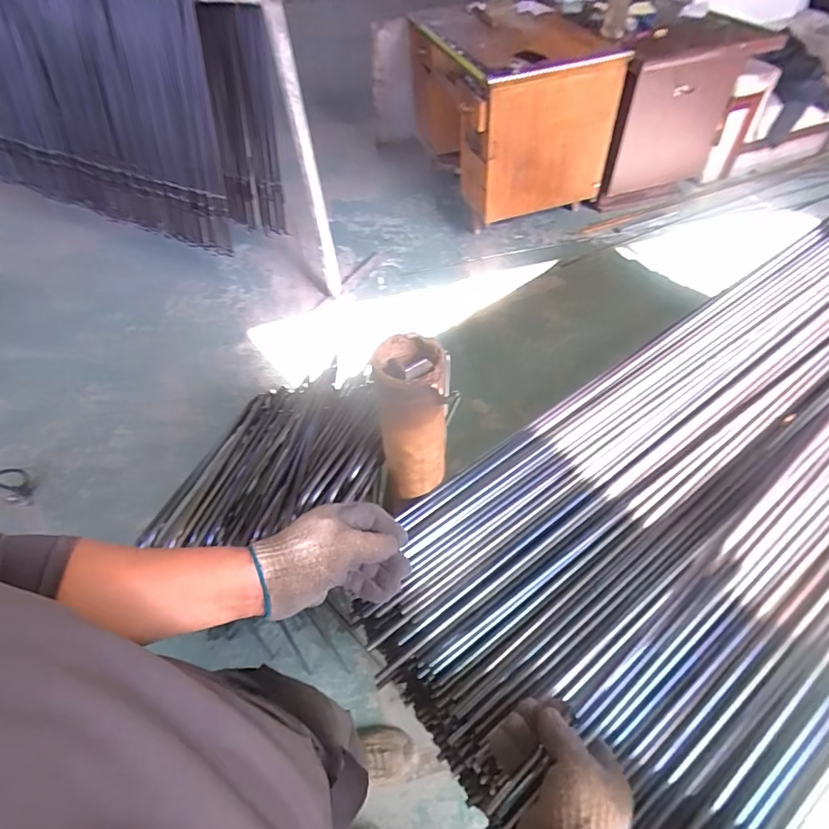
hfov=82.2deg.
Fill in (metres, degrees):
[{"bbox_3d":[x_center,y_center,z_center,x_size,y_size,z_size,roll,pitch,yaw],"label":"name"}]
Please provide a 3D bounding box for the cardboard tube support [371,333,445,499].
[{"bbox_3d":[-0.003,0.012,0.633,0.087,0.251,0.085,-6,52,0],"label":"cardboard tube support"}]

